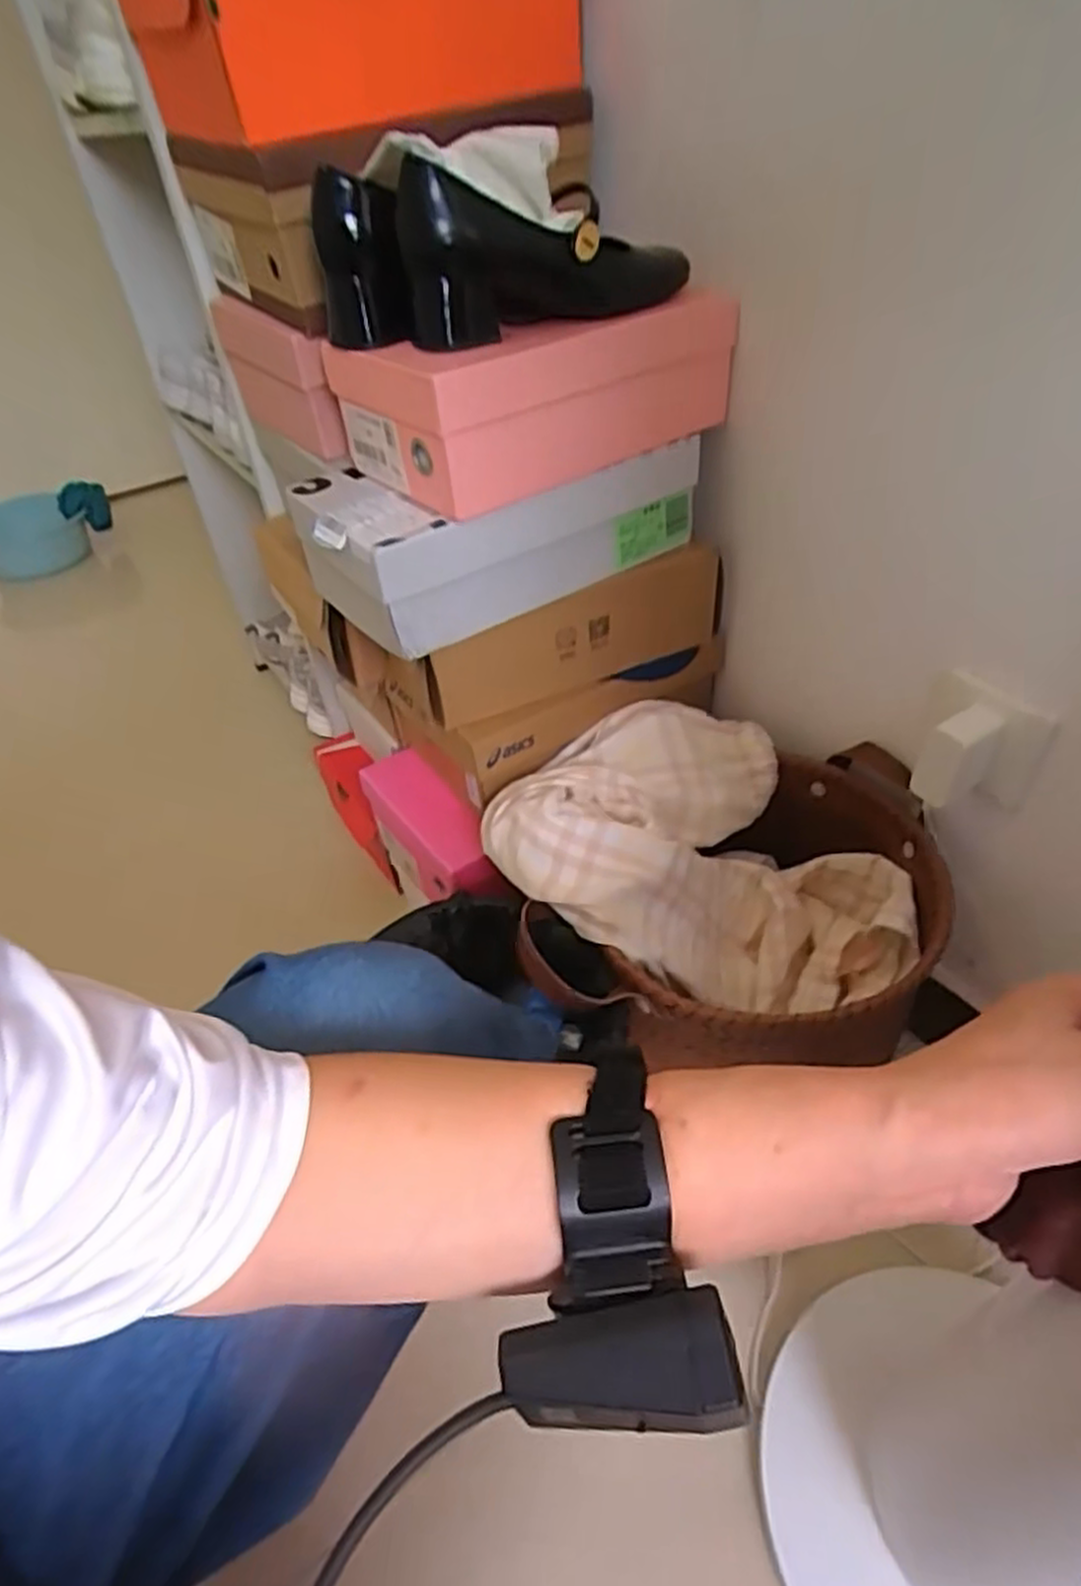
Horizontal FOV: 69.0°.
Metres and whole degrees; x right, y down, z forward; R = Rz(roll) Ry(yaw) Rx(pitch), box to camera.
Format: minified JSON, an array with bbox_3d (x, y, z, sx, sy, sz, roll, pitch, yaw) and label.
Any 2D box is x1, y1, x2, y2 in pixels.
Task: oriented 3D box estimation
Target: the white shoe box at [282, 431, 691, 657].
[{"bbox_3d":[-0.037,-0.235,0.671,0.316,0.097,0.168,-29,47,-23],"label":"white shoe box"}]

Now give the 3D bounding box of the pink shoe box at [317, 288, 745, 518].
[{"bbox_3d":[-0.004,-0.325,0.624,0.281,0.091,0.168,-32,48,-26],"label":"pink shoe box"}]

